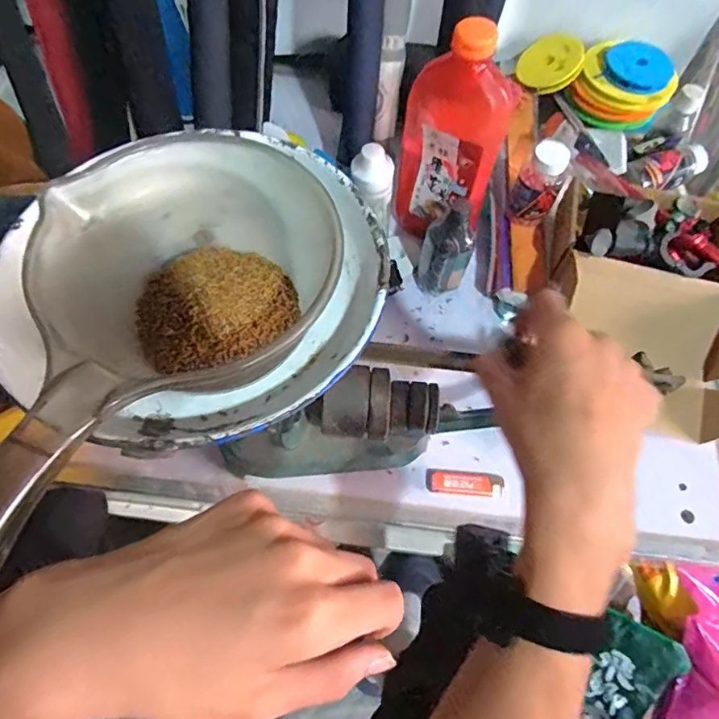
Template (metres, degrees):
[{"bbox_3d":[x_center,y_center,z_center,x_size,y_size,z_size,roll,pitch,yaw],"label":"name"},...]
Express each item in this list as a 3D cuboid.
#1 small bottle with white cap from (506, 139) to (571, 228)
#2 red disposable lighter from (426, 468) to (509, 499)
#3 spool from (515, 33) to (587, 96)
[{"bbox_3d":[0.215,-0.211,0.608,0.053,0.096,0.046,24,65,8],"label":"small bottle with white cap"},{"bbox_3d":[0.114,0.133,0.540,0.082,0.014,0.027,5,64,-1],"label":"red disposable lighter"},{"bbox_3d":[0.282,-0.432,0.738,0.084,0.014,0.084,-40,69,20],"label":"spool"}]

